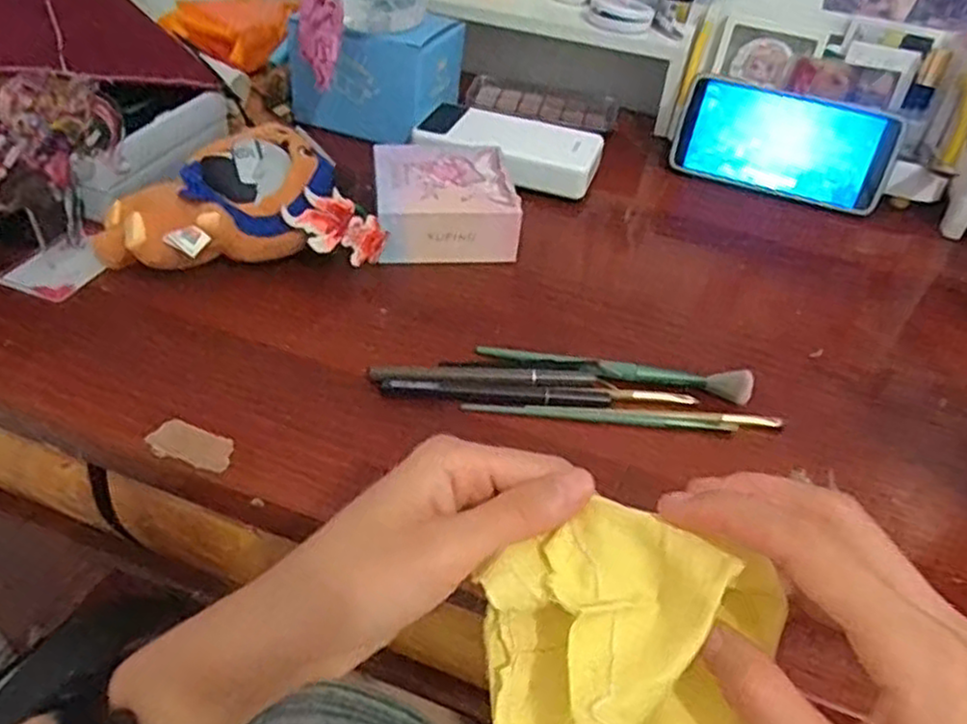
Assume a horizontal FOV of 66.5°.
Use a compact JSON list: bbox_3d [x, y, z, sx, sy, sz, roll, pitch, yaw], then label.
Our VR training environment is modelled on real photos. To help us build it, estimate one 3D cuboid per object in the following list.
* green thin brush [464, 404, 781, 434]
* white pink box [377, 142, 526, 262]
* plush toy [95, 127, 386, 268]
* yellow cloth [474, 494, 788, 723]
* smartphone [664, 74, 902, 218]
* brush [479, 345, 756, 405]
[{"bbox_3d":[0.078,0.031,0.405,0.174,0.007,0.012,3,42,-4],"label":"green thin brush"},{"bbox_3d":[-0.028,-0.114,0.520,0.093,0.039,0.098,-2,42,-10],"label":"white pink box"},{"bbox_3d":[-0.156,-0.101,0.464,0.161,0.055,0.092,-13,45,-21],"label":"plush toy"},{"bbox_3d":[0.042,0.097,0.241,0.086,0.040,0.093,23,84,18],"label":"yellow cloth"},{"bbox_3d":[0.243,-0.177,0.601,0.164,0.078,0.012,18,21,11],"label":"smartphone"},{"bbox_3d":[0.076,0.003,0.426,0.156,0.015,0.016,9,42,2],"label":"brush"}]

